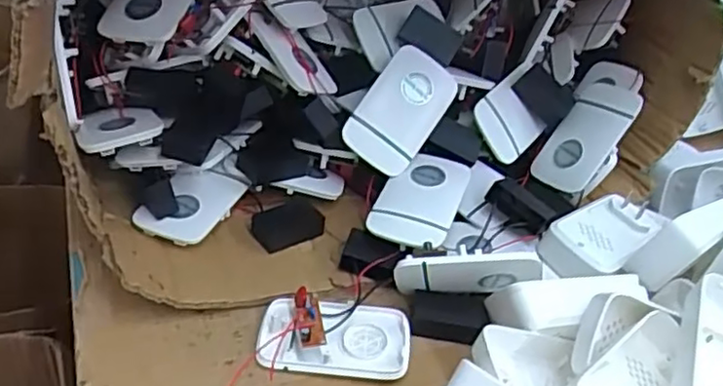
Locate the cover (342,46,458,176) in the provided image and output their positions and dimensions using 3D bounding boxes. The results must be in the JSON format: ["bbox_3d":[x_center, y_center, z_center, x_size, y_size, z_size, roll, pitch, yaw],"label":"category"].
[{"bbox_3d":[0.031,-0.063,0.526,0.058,0.092,0.011,38,-8,-9],"label":"cover"}]

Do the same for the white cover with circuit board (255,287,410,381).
[{"bbox_3d":[-0.017,0.089,0.437,0.095,0.023,0.057,5,36,-4],"label":"white cover with circuit board"}]

